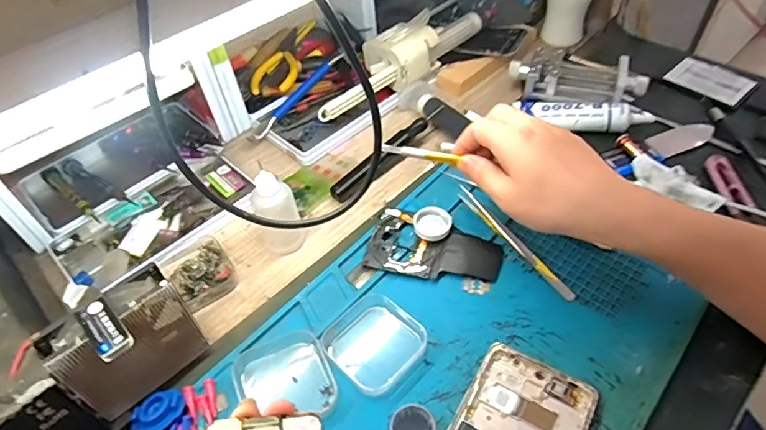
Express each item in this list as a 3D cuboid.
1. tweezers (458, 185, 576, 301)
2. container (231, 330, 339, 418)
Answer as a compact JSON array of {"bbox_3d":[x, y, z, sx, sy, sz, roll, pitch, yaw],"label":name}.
[{"bbox_3d":[0.109,0.020,0.419,0.010,0.012,0.135,-29,52,-19],"label":"tweezers"},{"bbox_3d":[-0.069,0.115,0.347,0.062,0.011,0.069,-25,51,-16],"label":"container"}]

